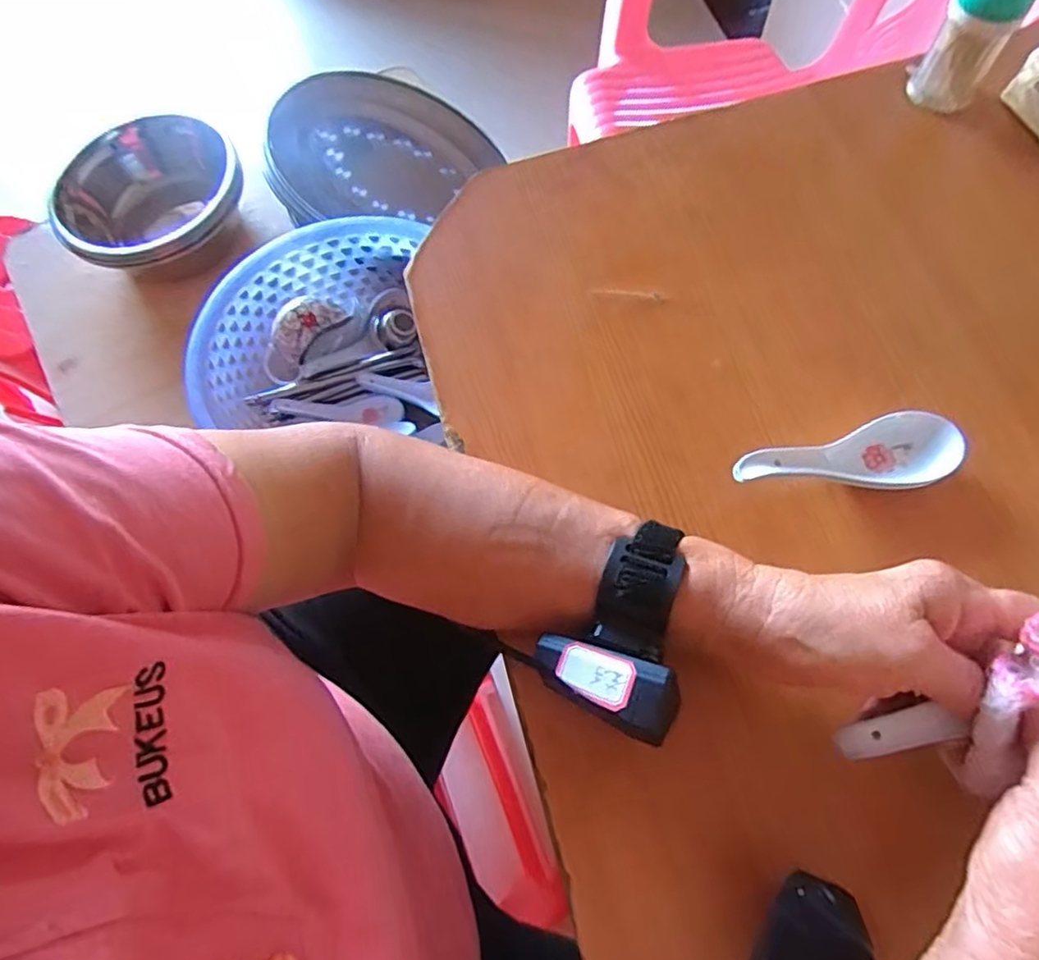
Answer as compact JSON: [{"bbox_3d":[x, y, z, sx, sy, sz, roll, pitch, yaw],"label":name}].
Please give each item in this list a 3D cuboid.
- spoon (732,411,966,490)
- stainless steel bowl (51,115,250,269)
[{"bbox_3d":[0.187,-0.009,0.367,0.131,0.035,0.041,-14,68,-4],"label":"spoon"},{"bbox_3d":[-0.419,-0.320,0.745,0.198,0.085,0.196,-1,69,3],"label":"stainless steel bowl"}]

